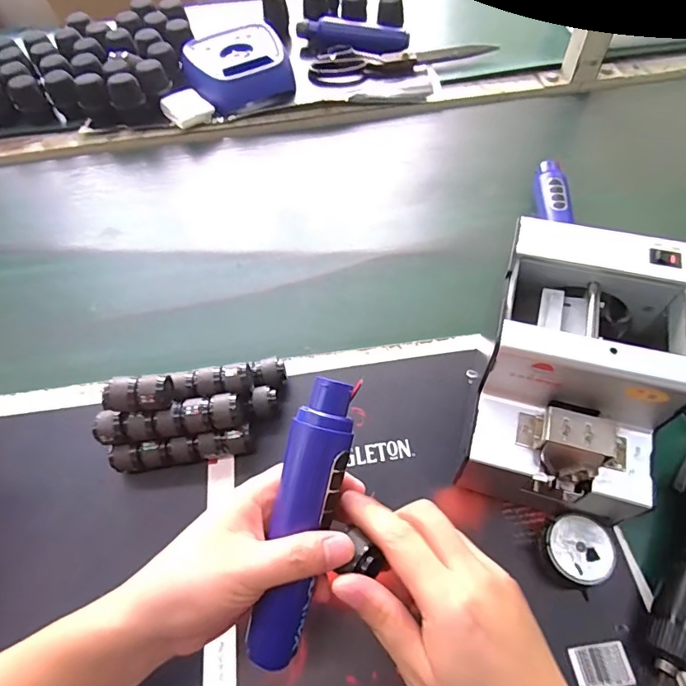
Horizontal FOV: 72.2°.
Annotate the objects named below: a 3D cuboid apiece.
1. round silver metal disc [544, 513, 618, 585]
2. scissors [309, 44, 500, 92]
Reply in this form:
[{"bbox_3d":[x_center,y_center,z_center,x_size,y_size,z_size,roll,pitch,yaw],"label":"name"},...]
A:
[{"bbox_3d":[0.179,0.159,0.362,0.049,0.031,0.046,-2,57,4],"label":"round silver metal disc"},{"bbox_3d":[0.092,-0.447,0.750,0.285,0.021,0.062,1,58,5],"label":"scissors"}]

